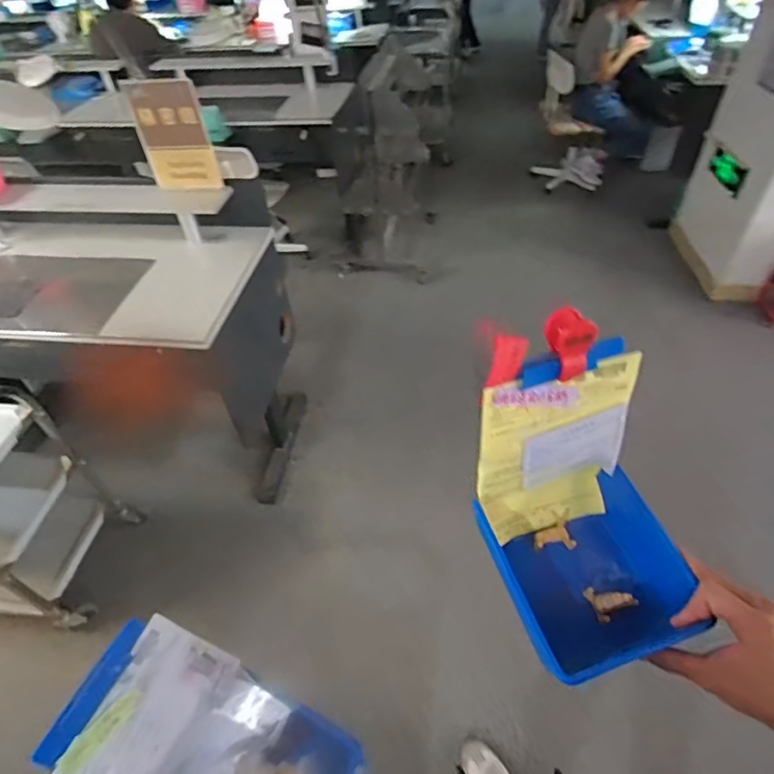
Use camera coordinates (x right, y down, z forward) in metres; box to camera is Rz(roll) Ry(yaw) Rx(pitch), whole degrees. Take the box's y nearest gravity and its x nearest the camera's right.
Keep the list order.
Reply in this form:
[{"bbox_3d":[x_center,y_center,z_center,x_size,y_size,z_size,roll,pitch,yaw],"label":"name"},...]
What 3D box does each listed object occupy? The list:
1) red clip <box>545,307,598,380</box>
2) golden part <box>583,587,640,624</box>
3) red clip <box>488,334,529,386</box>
[{"bbox_3d":[0.144,-0.035,0.400,0.026,0.048,0.037,-11,48,-3],"label":"red clip"},{"bbox_3d":[0.215,0.202,0.475,0.040,0.015,0.033,-14,48,-7],"label":"golden part"},{"bbox_3d":[0.095,-0.020,0.392,0.024,0.043,0.007,10,27,6],"label":"red clip"}]

